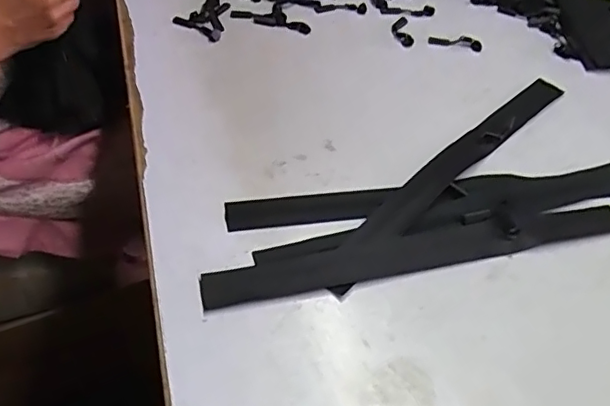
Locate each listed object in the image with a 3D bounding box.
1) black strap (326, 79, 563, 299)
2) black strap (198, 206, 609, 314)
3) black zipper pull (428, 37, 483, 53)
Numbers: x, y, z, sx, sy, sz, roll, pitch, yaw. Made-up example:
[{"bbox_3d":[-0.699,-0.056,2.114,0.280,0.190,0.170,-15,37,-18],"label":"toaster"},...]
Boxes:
[{"bbox_3d":[0.137,-0.035,0.523,0.034,0.007,0.356,37,57,25],"label":"black strap"},{"bbox_3d":[0.095,0.037,0.448,0.346,0.005,0.034,-9,51,-11],"label":"black strap"},{"bbox_3d":[0.172,-0.184,0.653,0.060,0.011,0.012,9,50,4],"label":"black zipper pull"}]

